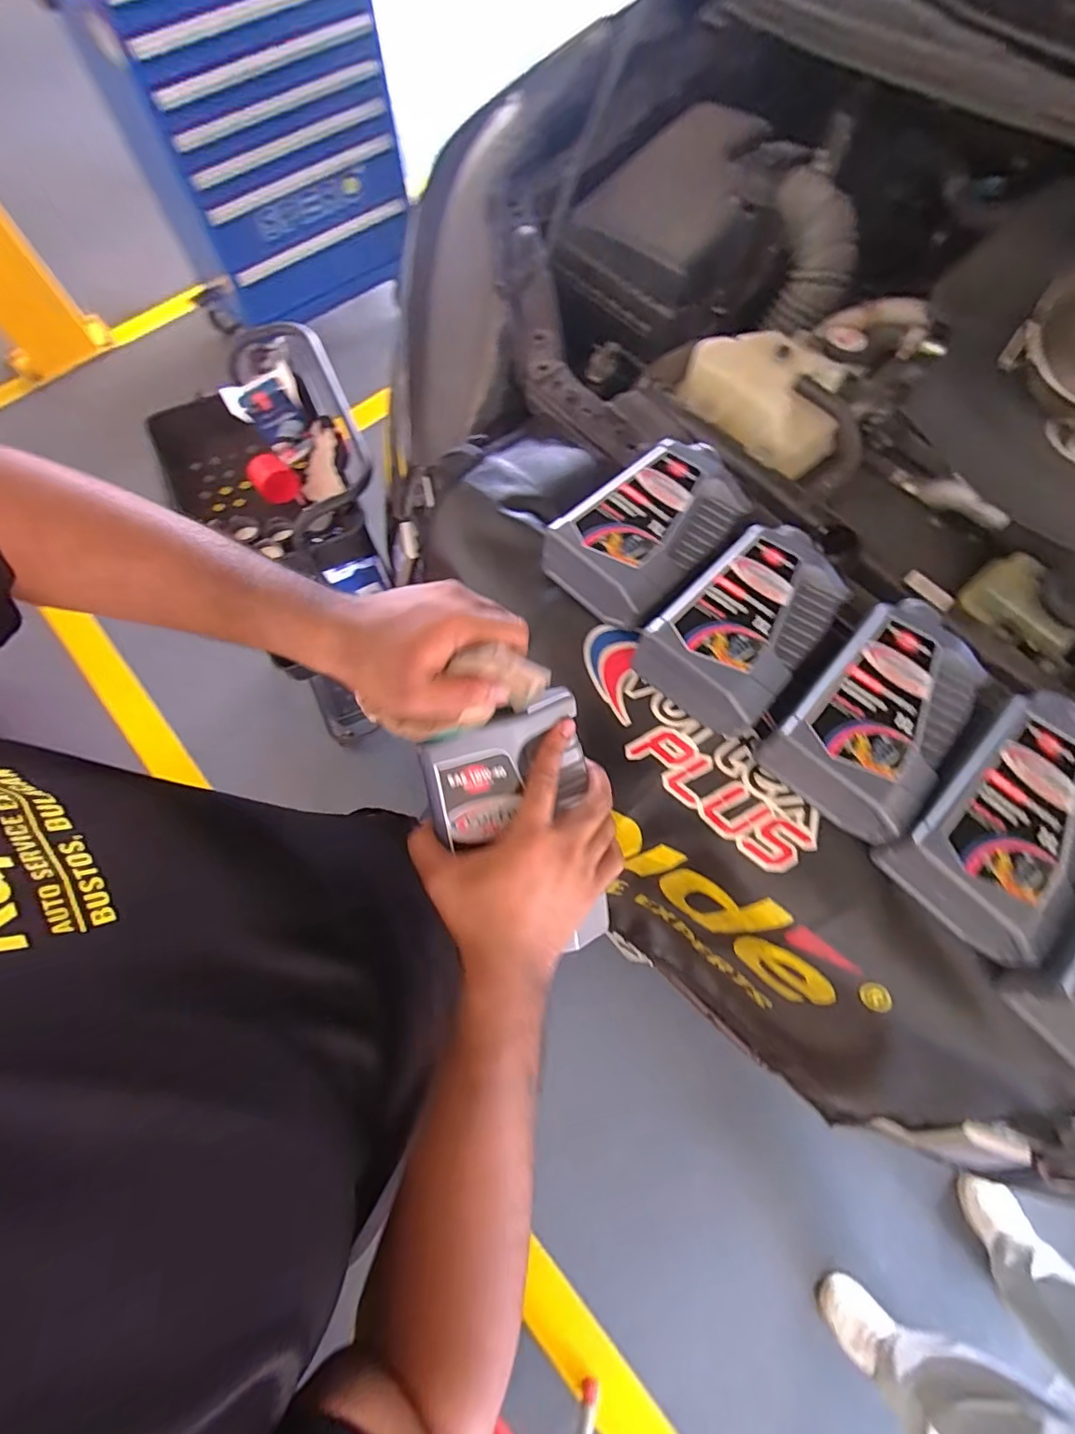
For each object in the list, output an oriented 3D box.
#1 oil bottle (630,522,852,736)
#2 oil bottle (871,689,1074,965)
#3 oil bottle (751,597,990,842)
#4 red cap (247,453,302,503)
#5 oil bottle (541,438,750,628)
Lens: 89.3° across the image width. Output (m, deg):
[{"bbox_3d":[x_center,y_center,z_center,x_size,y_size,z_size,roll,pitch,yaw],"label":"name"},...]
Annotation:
[{"bbox_3d":[0.201,-0.099,0.500,0.121,0.054,0.220,40,75,13],"label":"oil bottle"},{"bbox_3d":[0.392,0.073,0.437,0.220,0.055,0.125,-41,75,-13],"label":"oil bottle"},{"bbox_3d":[0.305,-0.016,0.473,0.125,0.051,0.222,41,75,13],"label":"oil bottle"},{"bbox_3d":[-0.464,-0.421,0.953,0.071,0.064,0.066,-21,71,-8],"label":"red cap"},{"bbox_3d":[0.118,-0.194,0.535,0.119,0.049,0.214,40,75,13],"label":"oil bottle"}]

